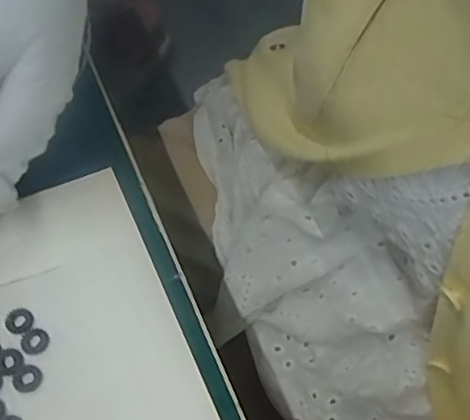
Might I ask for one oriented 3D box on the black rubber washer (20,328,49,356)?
[{"bbox_3d":[-0.080,0.052,0.230,0.011,0.004,0.011,2,63,-3],"label":"black rubber washer"}]

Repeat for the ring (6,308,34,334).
[{"bbox_3d":[-0.088,0.045,0.234,0.011,0.004,0.011,-30,68,-18],"label":"ring"}]

